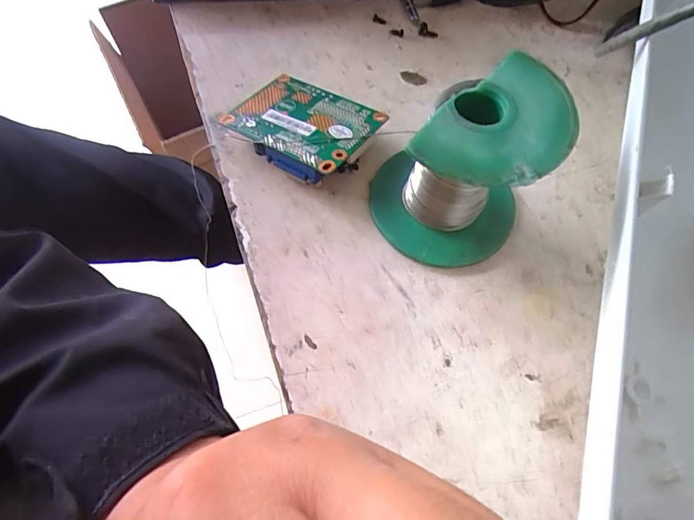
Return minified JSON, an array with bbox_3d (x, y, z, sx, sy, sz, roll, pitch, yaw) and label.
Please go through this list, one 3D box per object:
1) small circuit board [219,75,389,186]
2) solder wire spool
[{"bbox_3d":[-0.023,-0.069,0.229,0.070,0.018,0.051,33,69,14],"label":"small circuit board"},{"bbox_3d":[0.047,-0.040,0.191,0.067,0.067,0.063,-1,65,-1],"label":"solder wire spool"}]

